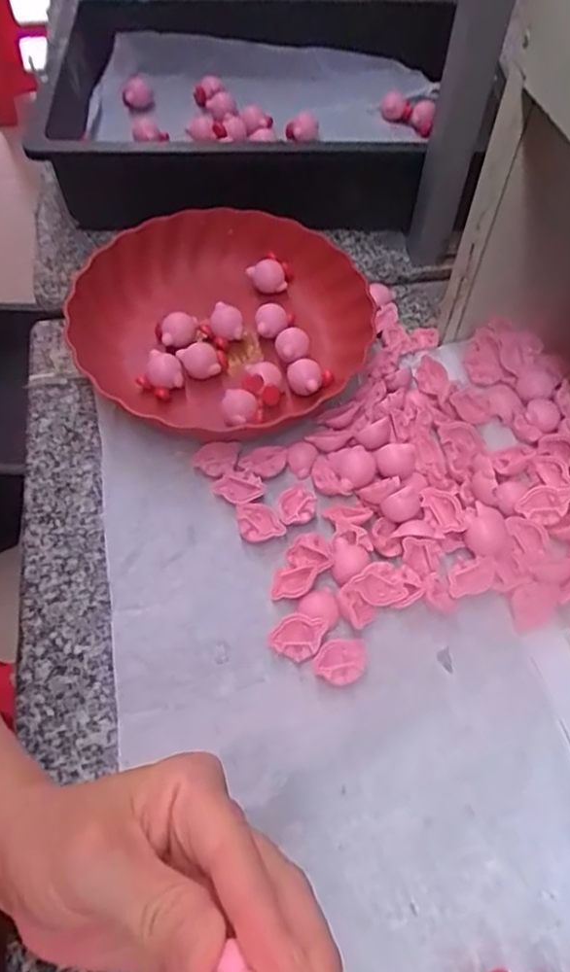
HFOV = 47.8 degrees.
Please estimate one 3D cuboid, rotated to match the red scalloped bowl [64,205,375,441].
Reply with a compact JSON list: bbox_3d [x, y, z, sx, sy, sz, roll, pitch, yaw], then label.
[{"bbox_3d":[-0.052,-0.137,0.545,0.243,0.043,0.245,1,57,-1],"label":"red scalloped bowl"}]

